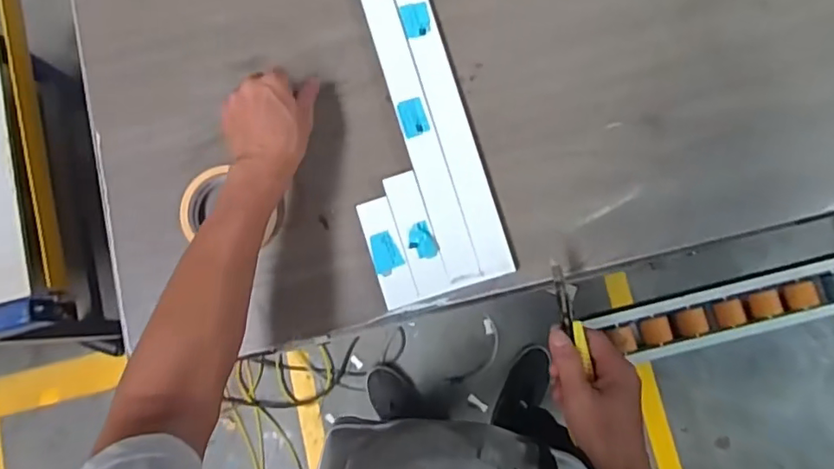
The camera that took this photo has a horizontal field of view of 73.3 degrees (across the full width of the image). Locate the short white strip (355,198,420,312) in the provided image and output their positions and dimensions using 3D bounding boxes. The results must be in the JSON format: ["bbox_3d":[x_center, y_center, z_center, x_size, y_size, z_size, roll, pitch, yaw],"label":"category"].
[{"bbox_3d":[-0.030,0.018,0.580,0.034,0.004,0.112,-18,82,1],"label":"short white strip"}]

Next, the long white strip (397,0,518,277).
[{"bbox_3d":[0.030,-0.146,0.602,0.037,0.016,0.388,-16,82,1],"label":"long white strip"}]

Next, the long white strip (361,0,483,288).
[{"bbox_3d":[-0.006,-0.137,0.602,0.037,0.005,0.388,-17,81,2],"label":"long white strip"}]

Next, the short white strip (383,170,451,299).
[{"bbox_3d":[-0.001,-0.001,0.580,0.034,0.008,0.128,-18,82,1],"label":"short white strip"}]

